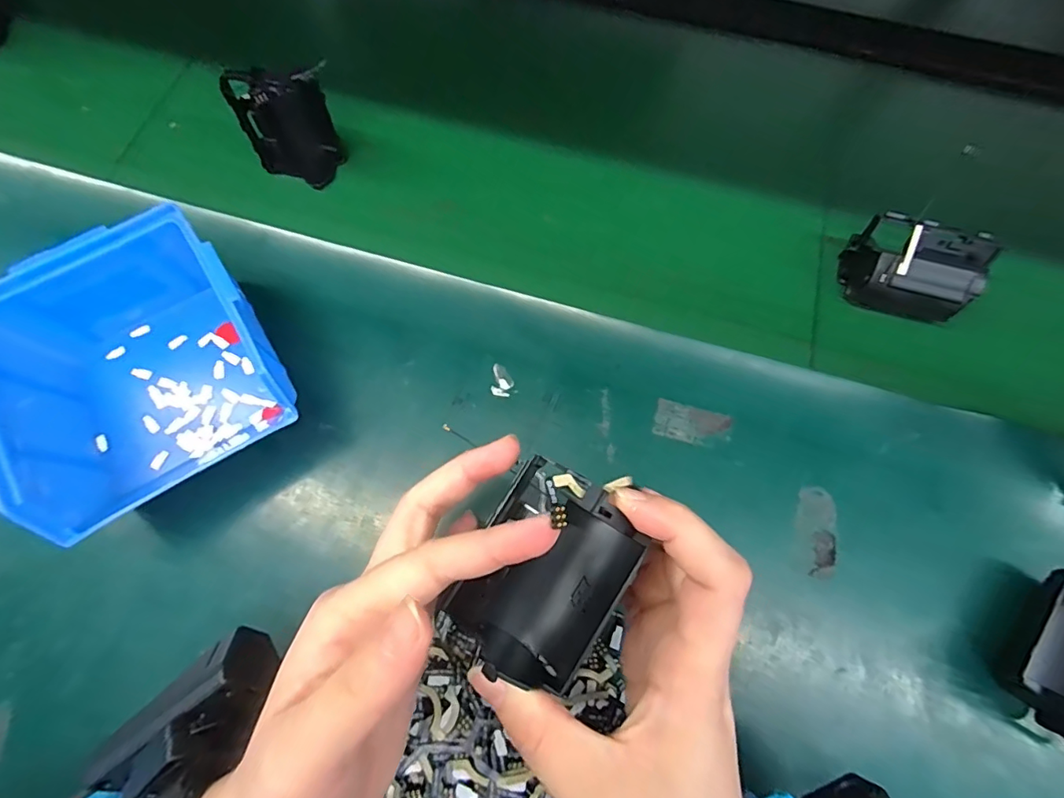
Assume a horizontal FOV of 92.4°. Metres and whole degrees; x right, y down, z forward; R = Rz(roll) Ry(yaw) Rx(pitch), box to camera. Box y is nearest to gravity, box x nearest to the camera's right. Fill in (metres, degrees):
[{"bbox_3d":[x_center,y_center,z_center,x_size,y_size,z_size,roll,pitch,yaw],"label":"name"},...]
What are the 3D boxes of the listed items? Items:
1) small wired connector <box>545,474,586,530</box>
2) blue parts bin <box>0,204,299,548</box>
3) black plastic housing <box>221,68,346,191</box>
[{"bbox_3d":[0.010,0.034,0.174,0.013,0.008,0.017,31,72,10],"label":"small wired connector"},{"bbox_3d":[-0.208,-0.010,0.271,0.133,0.069,0.129,-31,73,-11],"label":"blue parts bin"},{"bbox_3d":[-0.160,-0.181,0.343,0.055,0.083,0.030,-31,73,-12],"label":"black plastic housing"}]

